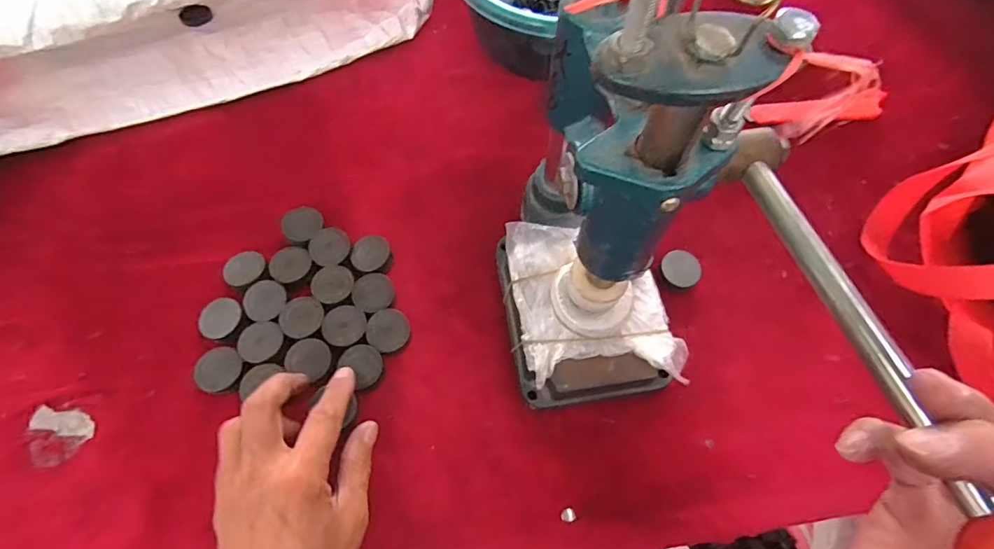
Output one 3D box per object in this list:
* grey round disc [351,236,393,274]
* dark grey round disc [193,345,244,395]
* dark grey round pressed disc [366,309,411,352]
[{"bbox_3d":[-0.103,-0.015,0.413,0.031,0.016,0.031,1,66,-1],"label":"grey round disc"},{"bbox_3d":[-0.204,0.072,0.368,0.035,0.013,0.036,1,66,-1],"label":"dark grey round disc"},{"bbox_3d":[-0.084,0.044,0.385,0.032,0.009,0.032,-6,75,-17],"label":"dark grey round pressed disc"}]

